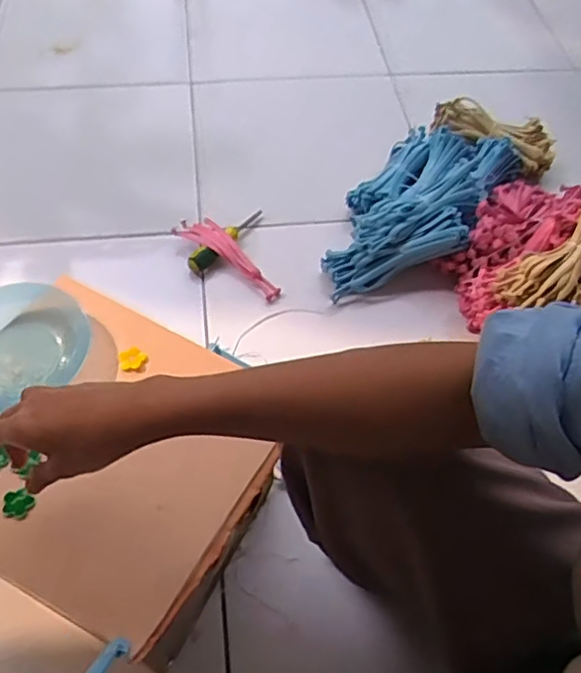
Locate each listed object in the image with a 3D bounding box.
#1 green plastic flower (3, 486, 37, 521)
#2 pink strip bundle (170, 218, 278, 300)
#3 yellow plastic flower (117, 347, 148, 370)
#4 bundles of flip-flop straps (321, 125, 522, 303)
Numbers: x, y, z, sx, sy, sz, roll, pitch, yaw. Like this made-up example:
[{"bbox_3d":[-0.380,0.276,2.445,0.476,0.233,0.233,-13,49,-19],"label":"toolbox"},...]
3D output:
[{"bbox_3d":[-0.210,0.129,0.479,0.023,0.006,0.022,1,56,-2],"label":"green plastic flower"},{"bbox_3d":[-0.092,-0.126,0.943,0.199,0.027,0.054,38,62,20],"label":"pink strip bundle"},{"bbox_3d":[-0.142,0.019,0.563,0.024,0.007,0.020,-26,61,-19],"label":"yellow plastic flower"},{"bbox_3d":[0.199,-0.203,0.976,0.188,0.111,0.371,28,59,15],"label":"bundles of flip-flop straps"}]

